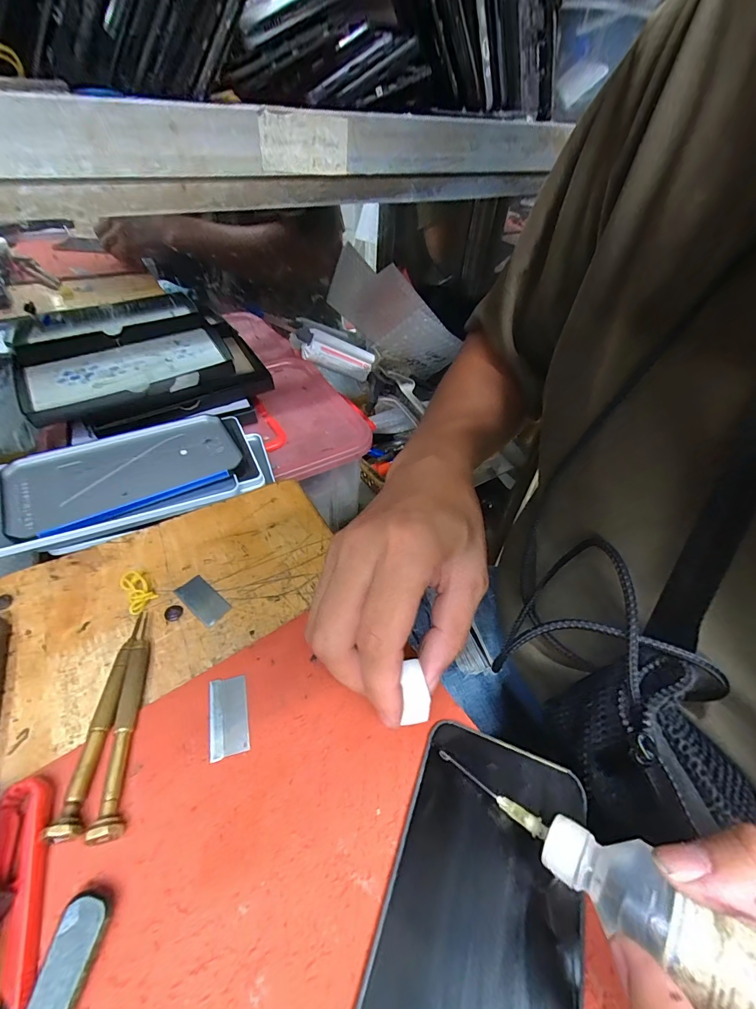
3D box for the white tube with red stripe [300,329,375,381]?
[{"bbox_3d":[-0.054,-0.204,0.544,0.100,0.041,0.012,10,38,-33],"label":"white tube with red stripe"}]

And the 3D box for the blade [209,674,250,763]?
[{"bbox_3d":[-0.079,0.110,0.207,0.019,0.004,0.038,-10,47,-14],"label":"blade"}]

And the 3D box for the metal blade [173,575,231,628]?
[{"bbox_3d":[-0.115,0.061,0.258,0.038,0.004,0.019,32,51,25],"label":"metal blade"}]

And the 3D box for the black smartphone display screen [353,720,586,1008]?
[{"bbox_3d":[0.037,0.174,0.149,0.077,0.012,0.156,16,48,11],"label":"black smartphone display screen"}]

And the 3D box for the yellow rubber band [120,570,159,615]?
[{"bbox_3d":[-0.157,0.056,0.256,0.029,0.010,0.016,36,53,27],"label":"yellow rubber band"}]

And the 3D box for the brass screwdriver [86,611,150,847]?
[{"bbox_3d":[-0.129,0.103,0.204,0.010,0.014,0.112,-8,47,-13],"label":"brass screwdriver"}]

